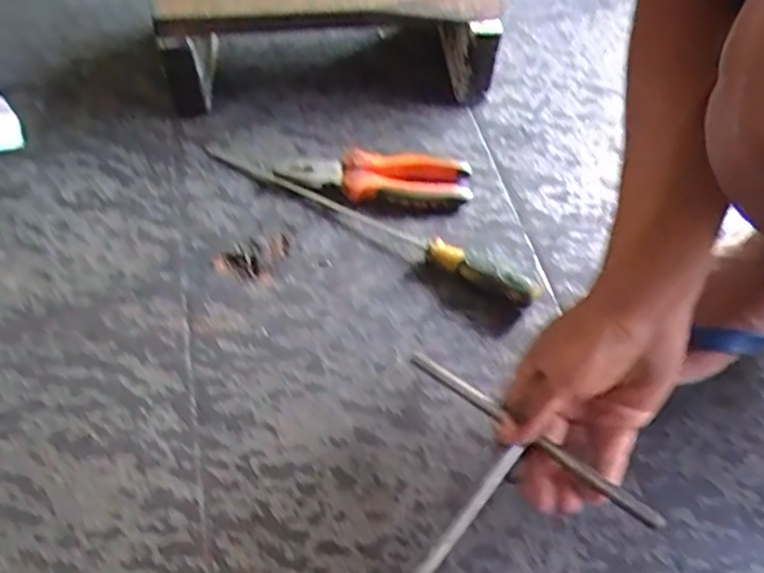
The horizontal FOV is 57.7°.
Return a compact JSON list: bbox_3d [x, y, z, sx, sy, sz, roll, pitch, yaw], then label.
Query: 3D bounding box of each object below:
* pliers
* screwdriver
[{"bbox_3d":[-0.005,-0.101,0.631,0.169,0.027,0.055,-5,56,-4],"label":"pliers"},{"bbox_3d":[-0.015,-0.062,0.607,0.324,0.024,0.027,28,60,17],"label":"screwdriver"}]

